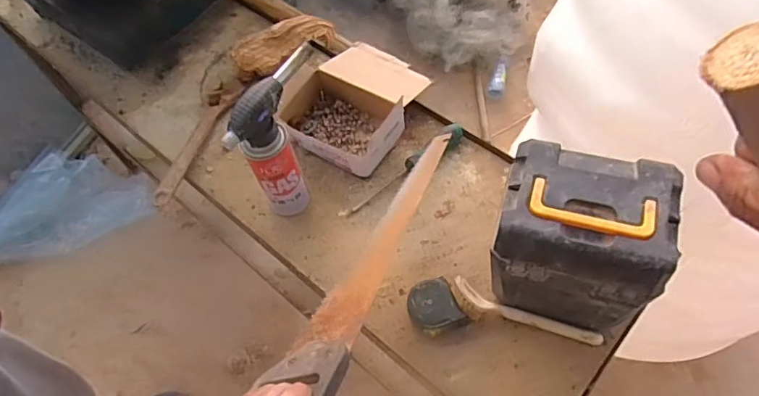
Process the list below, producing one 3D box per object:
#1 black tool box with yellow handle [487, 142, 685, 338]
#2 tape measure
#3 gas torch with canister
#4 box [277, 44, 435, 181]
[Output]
[{"bbox_3d":[0.225,0.064,0.632,0.172,0.233,0.135,11,59,13],"label":"black tool box with yellow handle"},{"bbox_3d":[0.075,0.146,0.711,0.071,0.039,0.065,-15,57,-4],"label":"tape measure"},{"bbox_3d":[-0.128,-0.081,0.759,0.060,0.237,0.156,18,61,17],"label":"gas torch with canister"},{"bbox_3d":[-0.035,-0.162,0.876,0.172,0.076,0.235,22,62,19],"label":"box"}]

